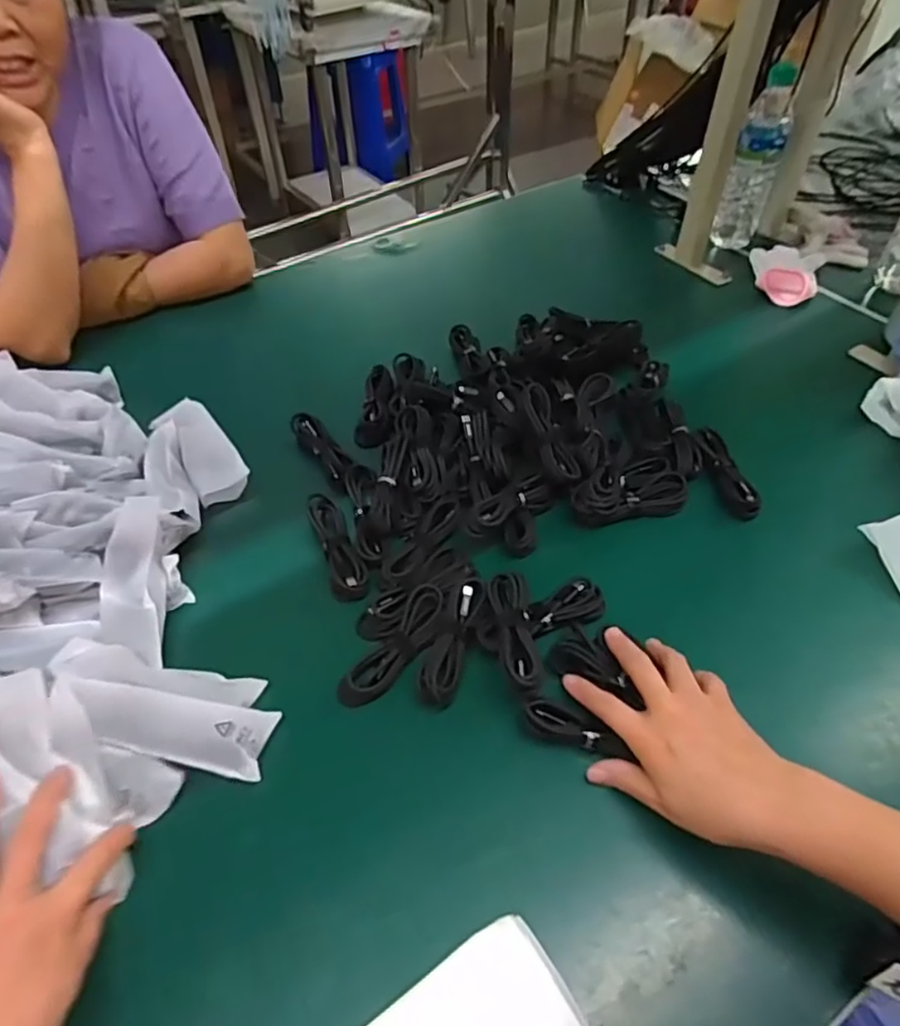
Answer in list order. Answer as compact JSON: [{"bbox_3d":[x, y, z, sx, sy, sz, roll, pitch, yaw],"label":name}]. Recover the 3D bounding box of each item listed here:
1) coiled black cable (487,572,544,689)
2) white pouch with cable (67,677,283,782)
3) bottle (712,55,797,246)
[{"bbox_3d":[0.052,0.090,0.499,0.031,0.019,0.099,-7,48,-5],"label":"coiled black cable"},{"bbox_3d":[-0.196,0.148,0.453,0.136,0.022,0.046,16,48,-4],"label":"white pouch with cable"},{"bbox_3d":[0.415,-0.472,0.875,0.061,0.213,0.075,20,51,19],"label":"bottle"}]

